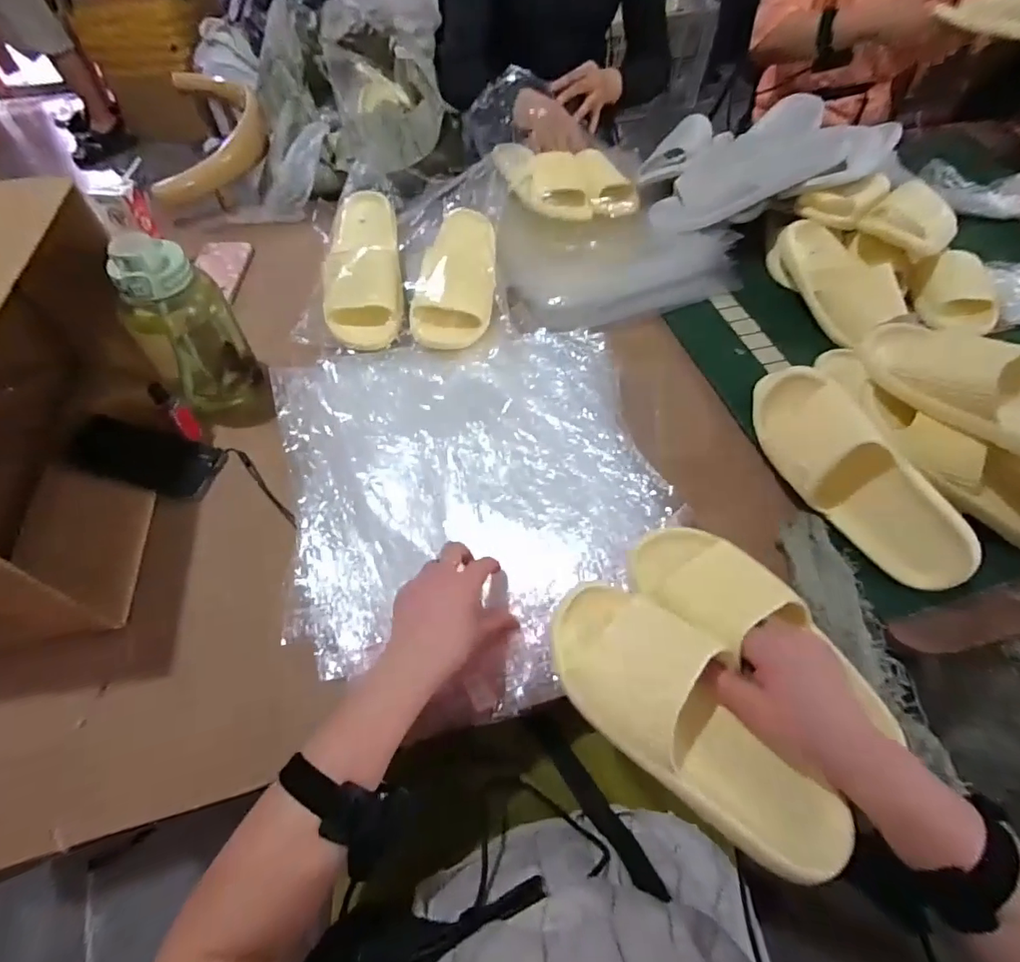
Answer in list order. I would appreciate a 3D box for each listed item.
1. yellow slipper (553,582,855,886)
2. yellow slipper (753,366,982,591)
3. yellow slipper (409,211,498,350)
[{"bbox_3d":[0.134,0.176,0.383,0.246,0.062,0.092,43,68,15],"label":"yellow slipper"},{"bbox_3d":[0.363,-0.010,0.563,0.074,0.104,0.276,-15,64,-44],"label":"yellow slipper"},{"bbox_3d":[-0.072,-0.290,0.727,0.103,0.060,0.247,4,57,4],"label":"yellow slipper"}]

